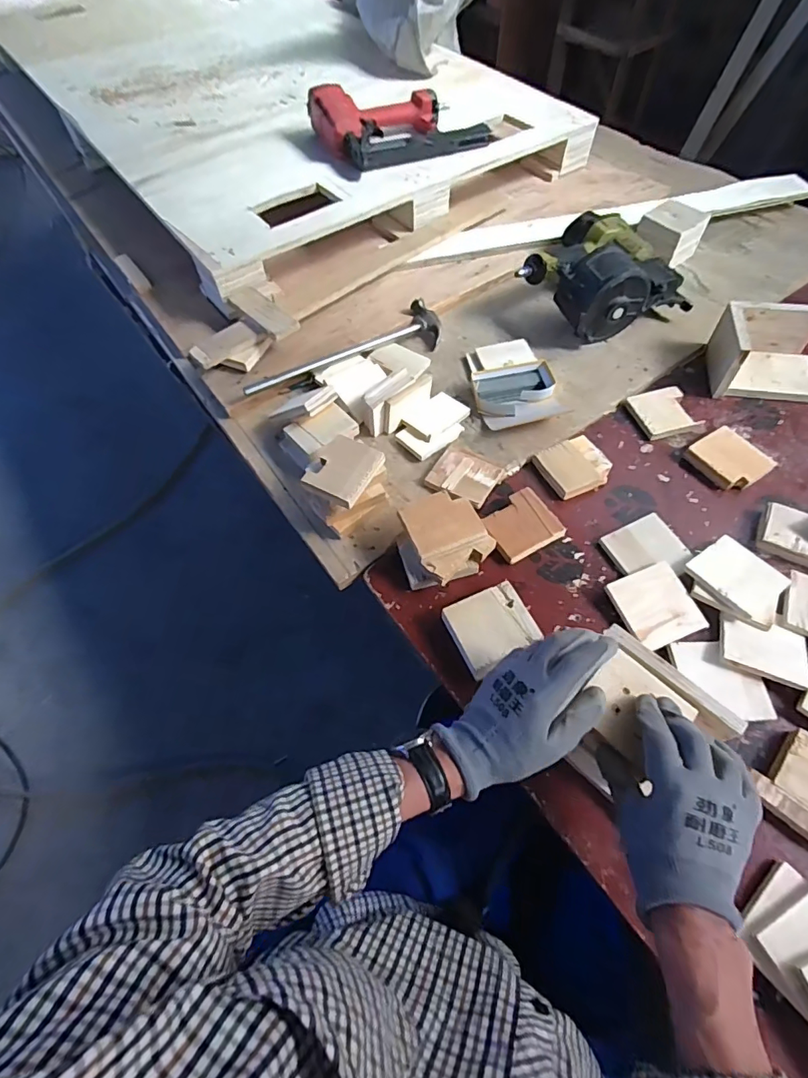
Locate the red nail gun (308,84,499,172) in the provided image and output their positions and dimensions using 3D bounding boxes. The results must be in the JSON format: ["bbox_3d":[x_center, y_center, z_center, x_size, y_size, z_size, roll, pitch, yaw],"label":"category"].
[{"bbox_3d":[0.001,-0.825,0.977,0.345,0.071,0.188,-13,62,-7],"label":"red nail gun"}]

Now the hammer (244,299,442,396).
[{"bbox_3d":[-0.104,-0.323,0.843,0.362,0.036,0.092,-22,63,-11],"label":"hammer"}]

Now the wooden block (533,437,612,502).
[{"bbox_3d":[0.250,-0.105,0.723,0.095,0.016,0.085,-24,64,-12],"label":"wooden block"}]

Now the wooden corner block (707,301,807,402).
[{"bbox_3d":[0.583,-0.295,0.779,0.159,0.085,0.125,9,62,5],"label":"wooden corner block"}]

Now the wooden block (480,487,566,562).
[{"bbox_3d":[0.158,-0.019,0.671,0.092,0.016,0.083,-25,64,-13],"label":"wooden block"}]

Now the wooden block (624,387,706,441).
[{"bbox_3d":[0.405,-0.200,0.772,0.091,0.017,0.089,-13,62,-7],"label":"wooden block"}]

